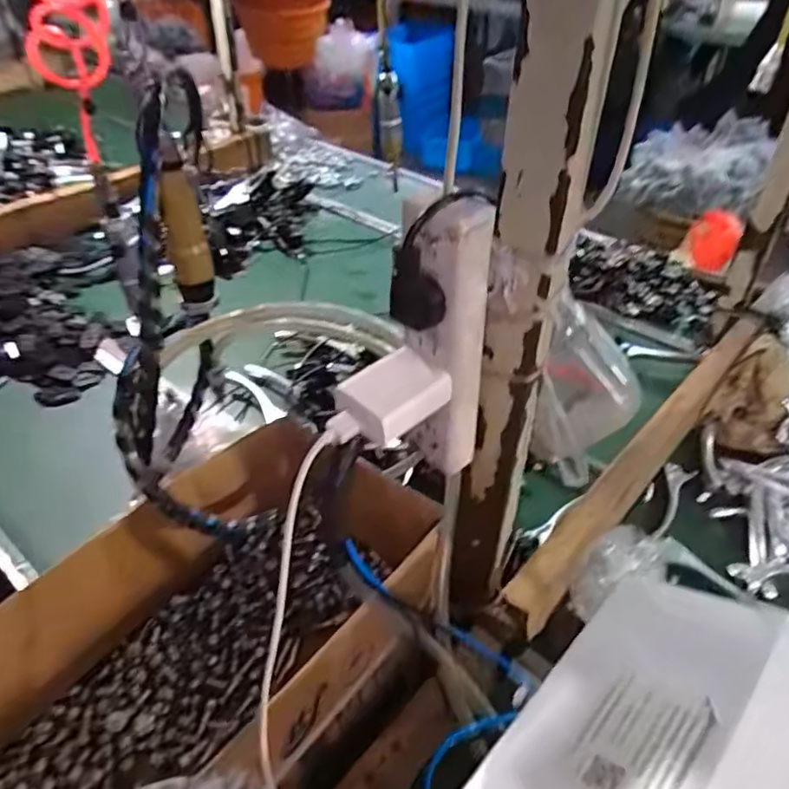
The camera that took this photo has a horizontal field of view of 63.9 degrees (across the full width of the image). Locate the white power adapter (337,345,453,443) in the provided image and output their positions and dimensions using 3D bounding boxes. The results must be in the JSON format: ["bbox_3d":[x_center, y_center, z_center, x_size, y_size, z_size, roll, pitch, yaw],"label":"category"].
[{"bbox_3d":[-0.003,0.000,0.393,0.063,0.022,0.046,-32,50,-31],"label":"white power adapter"}]

